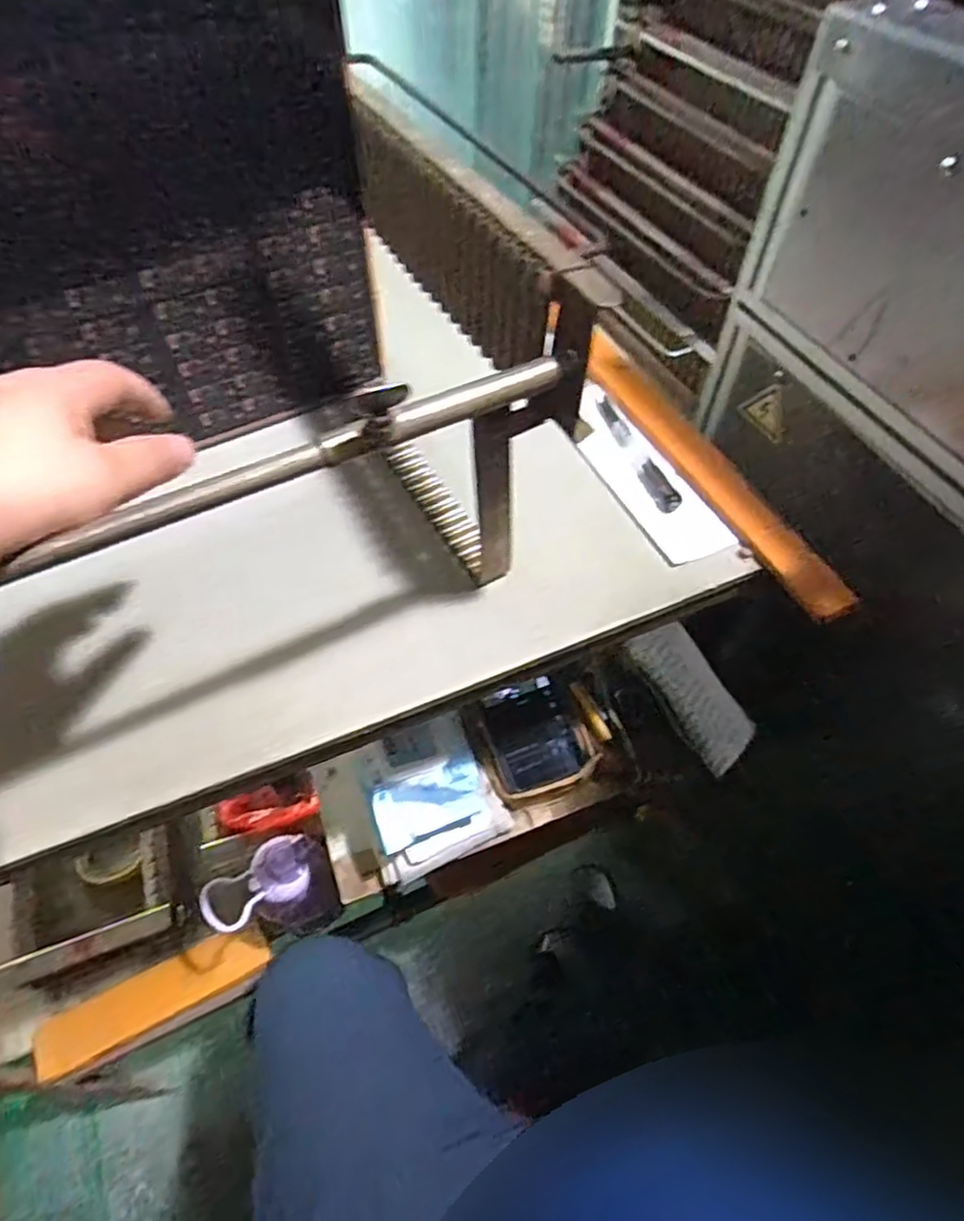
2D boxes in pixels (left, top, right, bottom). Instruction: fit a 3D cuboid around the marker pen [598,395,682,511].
[{"bbox_3d":[0.129,-0.133,0.551,0.017,0.014,0.136,-14,56,-9],"label":"marker pen"}]

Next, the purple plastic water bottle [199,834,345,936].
[{"bbox_3d":[-0.222,0.312,0.730,0.113,0.156,0.076,-23,58,-14],"label":"purple plastic water bottle"}]

